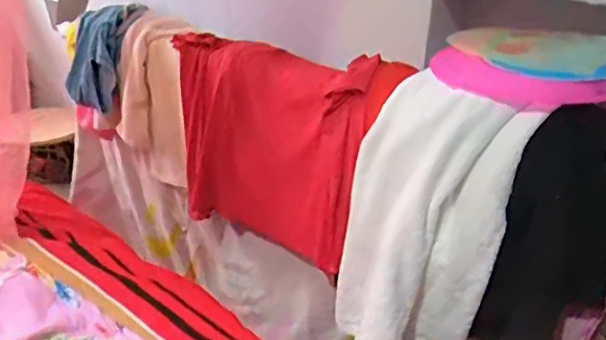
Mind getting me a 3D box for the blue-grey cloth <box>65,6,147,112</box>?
[{"bbox_3d":[-0.400,-0.236,1.196,0.085,0.232,0.128,14,9,-47],"label":"blue-grey cloth"}]

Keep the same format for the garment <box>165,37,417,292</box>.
[{"bbox_3d":[-0.042,-0.038,1.011,0.459,0.324,0.124,20,36,37],"label":"garment"}]

